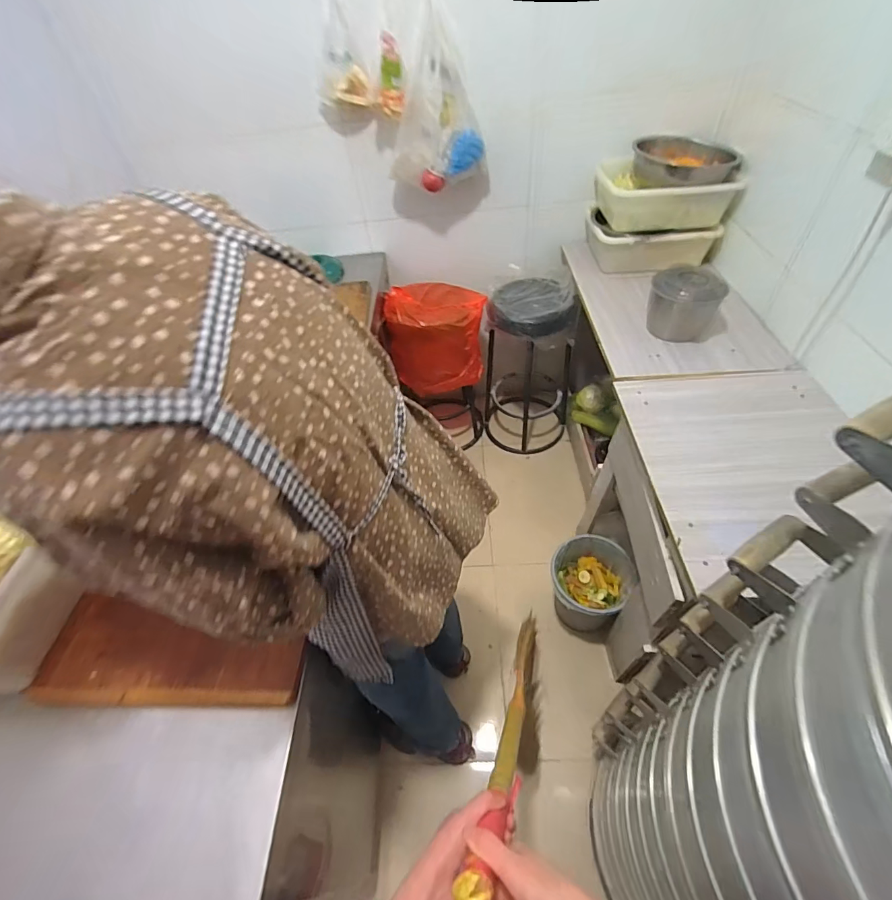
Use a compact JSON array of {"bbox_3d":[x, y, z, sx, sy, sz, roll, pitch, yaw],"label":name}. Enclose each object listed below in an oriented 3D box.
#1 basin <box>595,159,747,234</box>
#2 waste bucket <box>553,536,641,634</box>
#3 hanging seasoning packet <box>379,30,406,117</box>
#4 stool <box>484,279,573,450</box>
[{"bbox_3d":[0.711,-0.842,1.410,0.392,0.126,0.278,-1,50,6],"label":"basin"},{"bbox_3d":[0.446,0.438,1.364,0.223,0.250,0.235,-3,50,4],"label":"waste bucket"},{"bbox_3d":[-0.165,-1.113,1.265,0.076,0.194,0.050,0,16,6],"label":"hanging seasoning packet"},{"bbox_3d":[0.346,-0.340,1.786,0.354,0.695,0.375,-3,50,4],"label":"stool"}]

